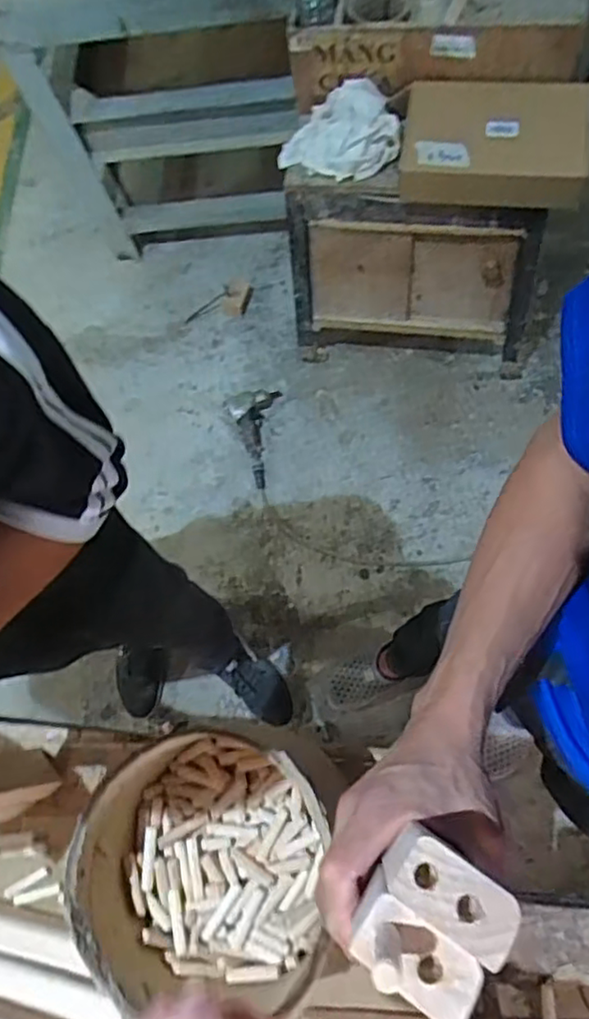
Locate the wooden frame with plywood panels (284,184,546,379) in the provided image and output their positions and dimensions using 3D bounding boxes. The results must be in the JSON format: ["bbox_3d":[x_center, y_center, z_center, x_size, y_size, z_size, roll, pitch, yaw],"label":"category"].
[{"bbox_3d":[0.256,-0.478,1.435,0.519,0.526,0.074,6,71,9],"label":"wooden frame with plywood panels"}]

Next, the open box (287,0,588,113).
[{"bbox_3d":[0.244,-0.837,1.144,0.486,0.146,0.182,2,71,8],"label":"open box"}]

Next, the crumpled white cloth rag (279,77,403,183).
[{"bbox_3d":[0.080,-0.669,1.180,0.191,0.072,0.146,-29,70,-4],"label":"crumpled white cloth rag"}]

